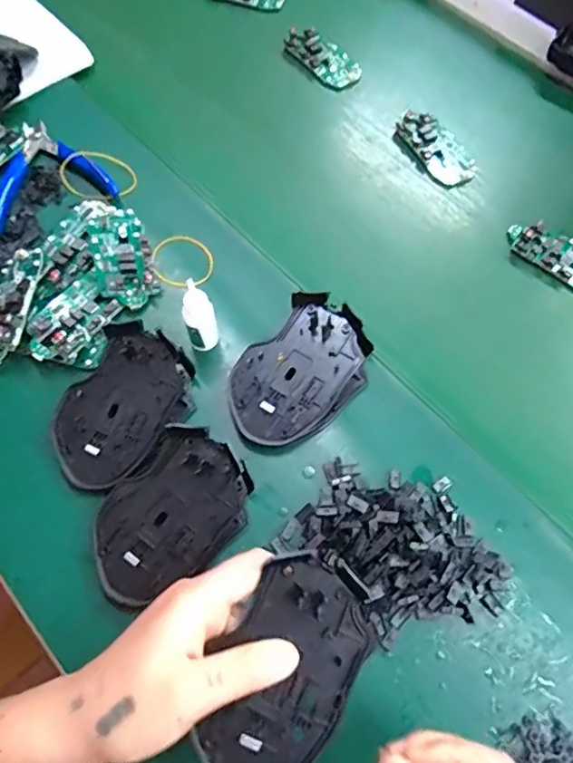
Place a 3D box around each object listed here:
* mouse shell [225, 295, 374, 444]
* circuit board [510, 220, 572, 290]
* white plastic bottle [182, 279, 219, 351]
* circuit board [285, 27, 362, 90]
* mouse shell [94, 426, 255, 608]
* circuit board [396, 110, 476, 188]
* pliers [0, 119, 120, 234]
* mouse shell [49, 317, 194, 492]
[{"bbox_3d":[0.009,-0.008,0.389,0.118,0.031,0.079,-42,73,-19],"label":"mouse shell"},{"bbox_3d":[0.243,-0.110,0.464,0.096,0.014,0.042,36,69,13],"label":"circuit board"},{"bbox_3d":[-0.063,-0.046,0.385,0.022,0.067,0.017,15,66,5],"label":"white plastic bottle"},{"bbox_3d":[0.040,-0.346,0.562,0.090,0.010,0.045,41,70,15],"label":"circuit board"},{"bbox_3d":[-0.076,0.086,0.339,0.076,0.030,0.109,41,70,15],"label":"mouse shell"},{"bbox_3d":[0.147,-0.227,0.515,0.044,0.014,0.090,-29,70,-15],"label":"circuit board"},{"bbox_3d":[-0.220,-0.192,0.470,0.107,0.013,0.108,-22,68,-12],"label":"pliers"},{"bbox_3d":[-0.116,0.016,0.368,0.079,0.027,0.111,33,68,12],"label":"mouse shell"}]

